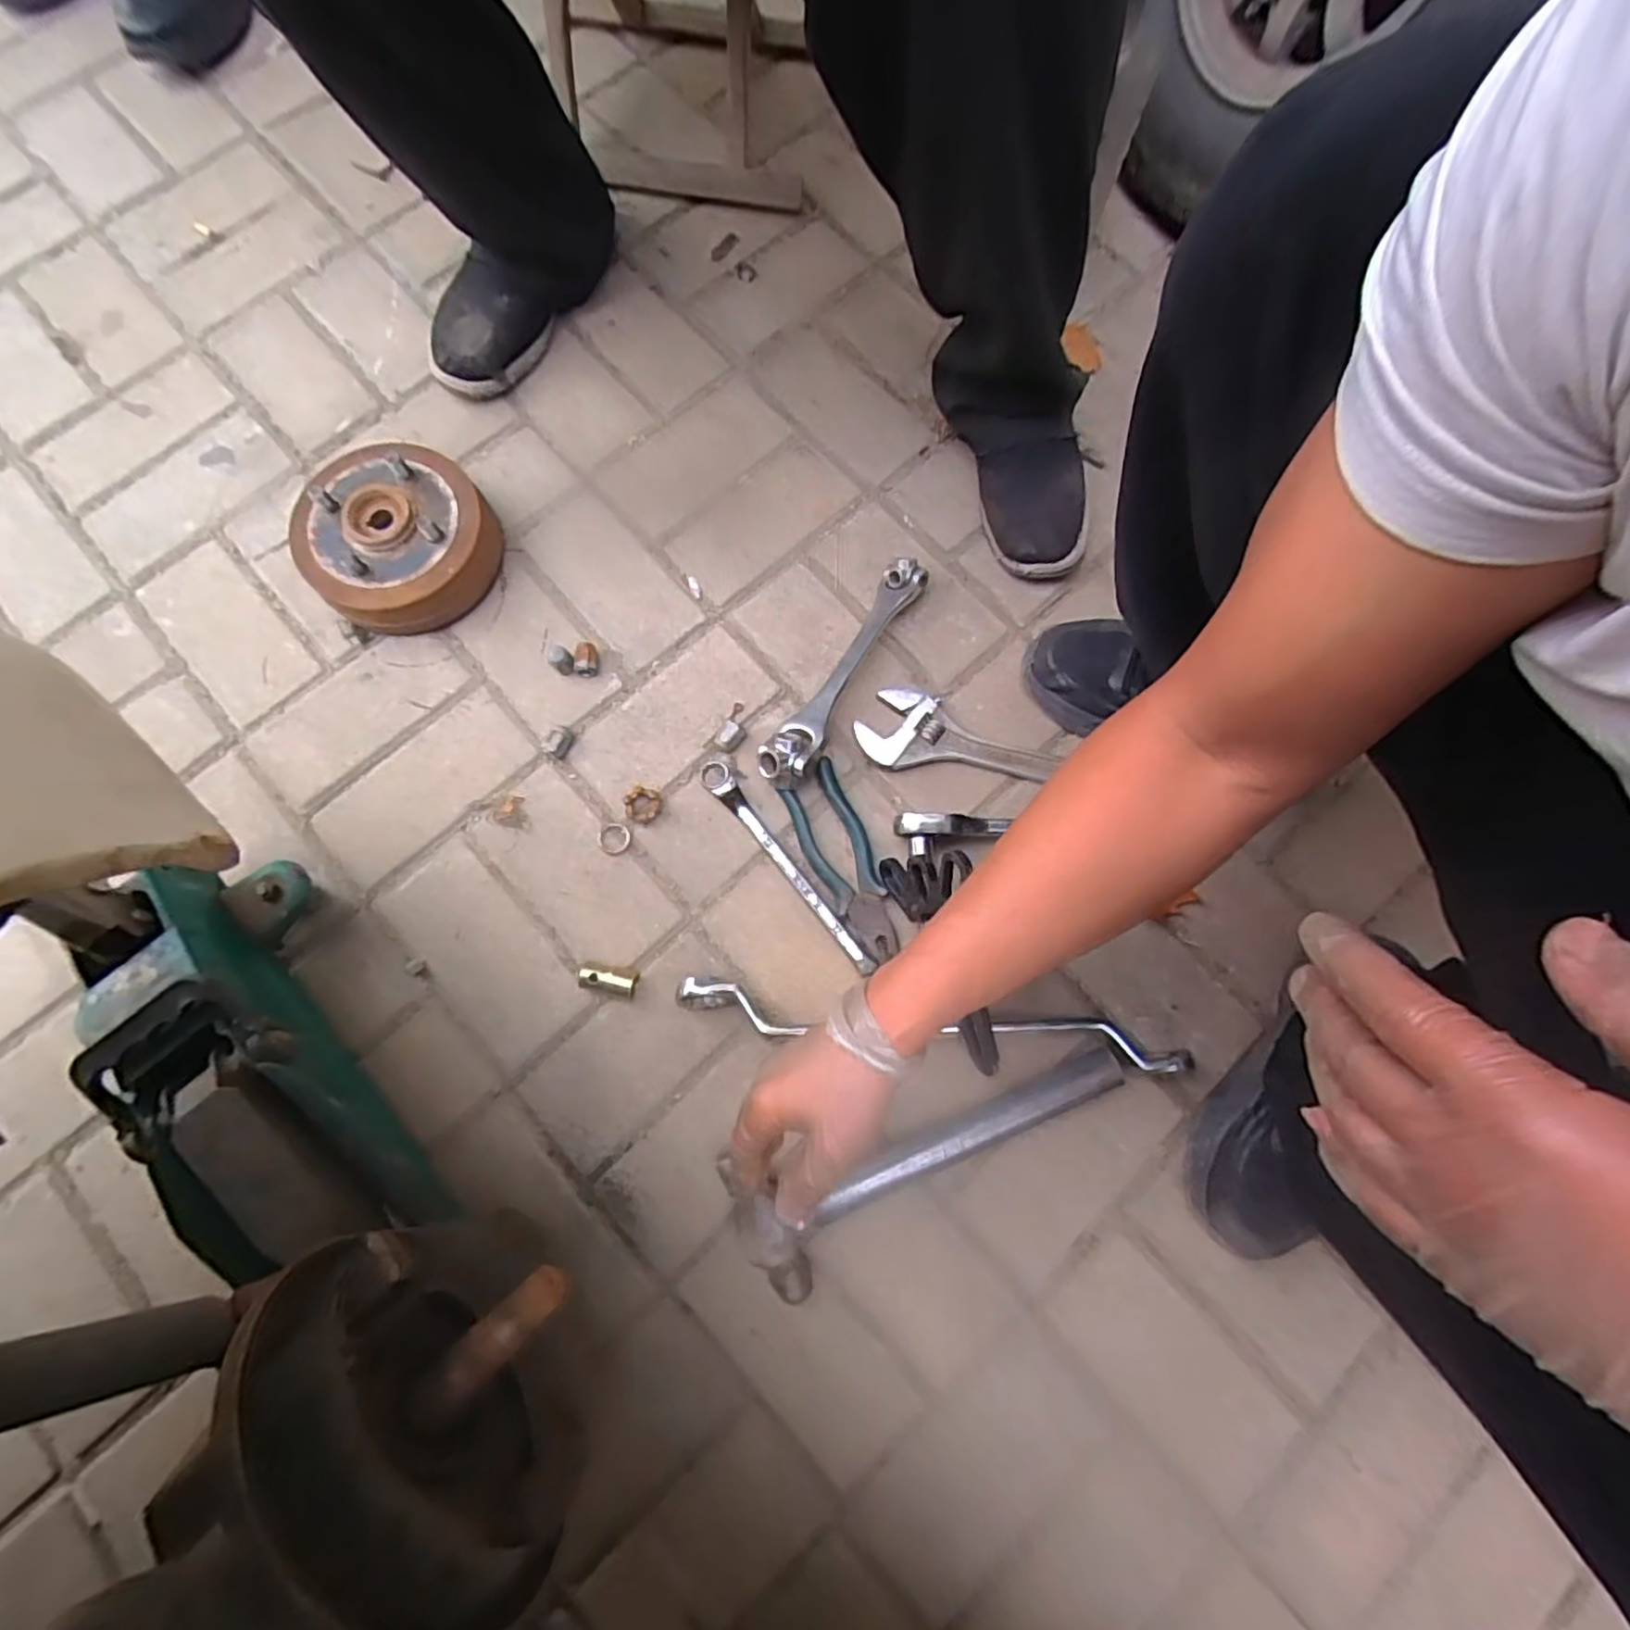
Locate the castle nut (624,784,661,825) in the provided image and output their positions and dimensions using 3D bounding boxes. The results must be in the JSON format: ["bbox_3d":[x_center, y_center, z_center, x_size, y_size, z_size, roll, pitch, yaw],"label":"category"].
[{"bbox_3d":[-0.153,-0.009,0.622,0.032,0.011,0.032,0,78,-1],"label":"castle nut"}]

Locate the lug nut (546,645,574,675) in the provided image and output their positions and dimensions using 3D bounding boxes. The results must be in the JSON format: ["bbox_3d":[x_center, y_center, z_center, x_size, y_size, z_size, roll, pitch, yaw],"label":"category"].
[{"bbox_3d":[-0.232,-0.141,0.644,0.019,0.029,0.023,-42,82,-9],"label":"lug nut"}]

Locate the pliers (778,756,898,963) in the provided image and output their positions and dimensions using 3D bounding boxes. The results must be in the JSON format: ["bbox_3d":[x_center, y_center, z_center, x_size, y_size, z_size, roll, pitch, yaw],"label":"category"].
[{"bbox_3d":[0.026,0.041,0.607,0.053,0.022,0.169,-25,80,-6],"label":"pliers"}]

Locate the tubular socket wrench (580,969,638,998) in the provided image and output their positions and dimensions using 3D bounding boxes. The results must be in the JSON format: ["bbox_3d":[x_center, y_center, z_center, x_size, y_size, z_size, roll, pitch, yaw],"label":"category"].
[{"bbox_3d":[-0.172,0.138,0.587,0.046,0.020,0.019,13,78,2],"label":"tubular socket wrench"}]

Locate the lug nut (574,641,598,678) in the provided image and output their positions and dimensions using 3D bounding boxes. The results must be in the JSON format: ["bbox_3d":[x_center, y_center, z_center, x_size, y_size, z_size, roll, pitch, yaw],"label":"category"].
[{"bbox_3d":[-0.210,-0.143,0.647,0.020,0.022,0.027,-2,78,-1],"label":"lug nut"}]

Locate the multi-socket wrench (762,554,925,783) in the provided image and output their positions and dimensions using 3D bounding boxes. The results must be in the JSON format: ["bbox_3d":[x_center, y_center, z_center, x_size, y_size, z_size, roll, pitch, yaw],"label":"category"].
[{"bbox_3d":[0.025,-0.130,0.634,0.045,0.043,0.245,31,79,5],"label":"multi-socket wrench"}]

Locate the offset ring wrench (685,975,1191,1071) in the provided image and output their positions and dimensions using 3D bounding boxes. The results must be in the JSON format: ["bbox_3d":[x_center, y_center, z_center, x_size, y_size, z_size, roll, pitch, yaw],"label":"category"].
[{"bbox_3d":[0.091,0.170,0.569,0.405,0.039,0.036,6,78,0],"label":"offset ring wrench"}]

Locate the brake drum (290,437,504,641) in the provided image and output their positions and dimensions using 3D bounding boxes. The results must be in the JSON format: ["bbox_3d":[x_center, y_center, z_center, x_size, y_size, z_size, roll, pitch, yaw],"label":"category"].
[{"bbox_3d":[-0.382,-0.251,0.646,0.168,0.067,0.166,30,79,5],"label":"brake drum"}]

